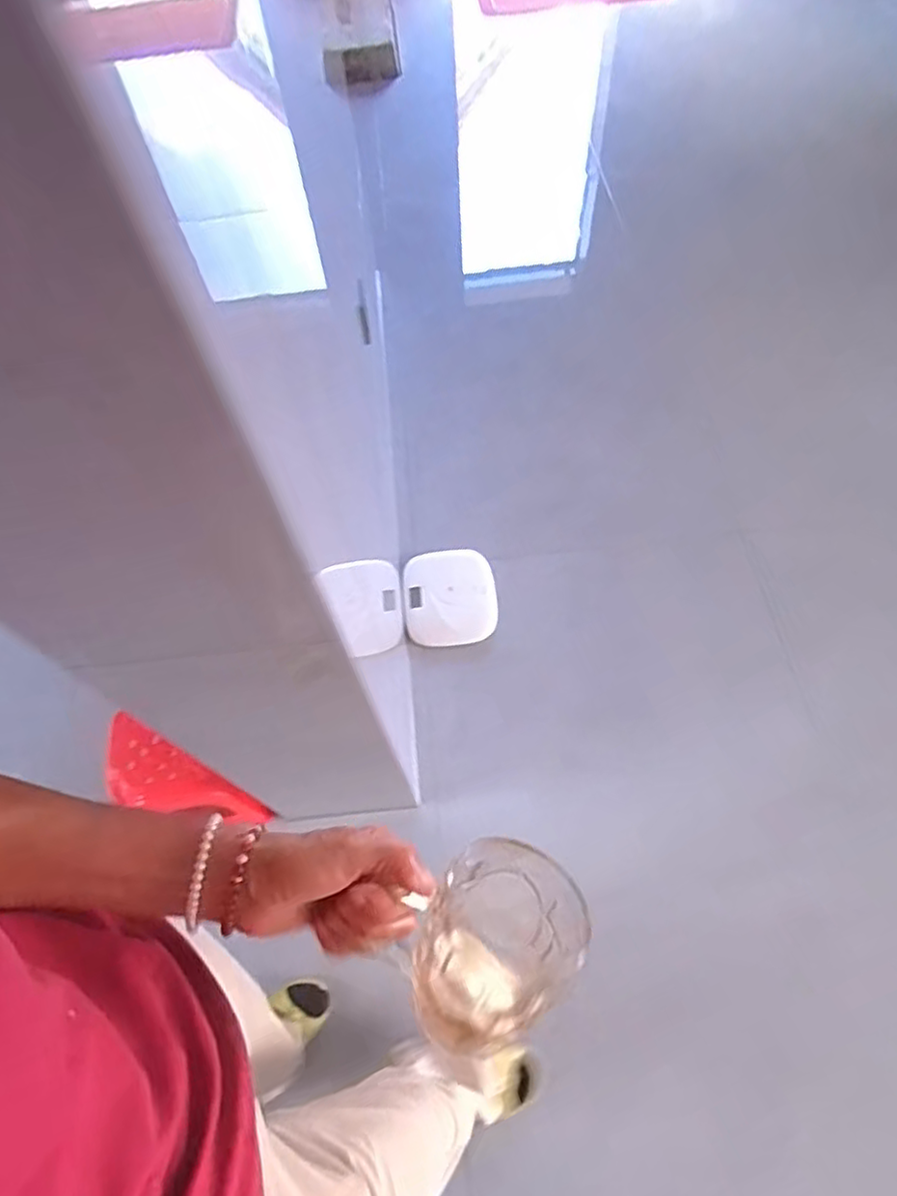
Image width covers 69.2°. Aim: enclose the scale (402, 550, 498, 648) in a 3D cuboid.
[{"bbox_3d":[-0.001,-0.003,1.456,0.190,0.017,0.239,-7,60,-1],"label":"scale"}]

